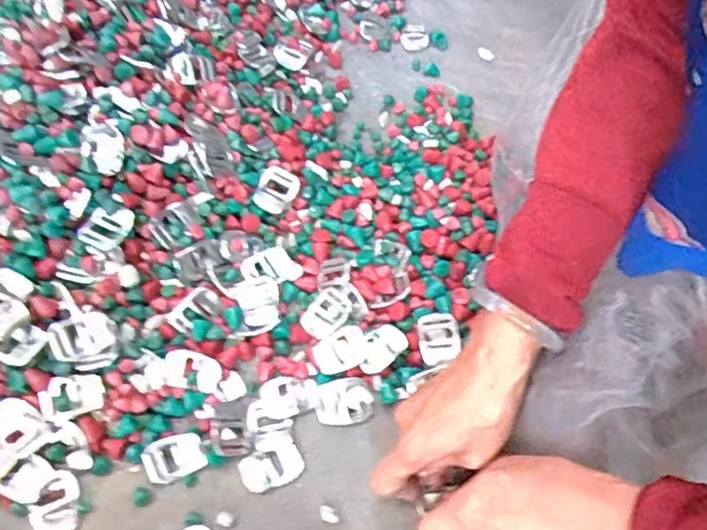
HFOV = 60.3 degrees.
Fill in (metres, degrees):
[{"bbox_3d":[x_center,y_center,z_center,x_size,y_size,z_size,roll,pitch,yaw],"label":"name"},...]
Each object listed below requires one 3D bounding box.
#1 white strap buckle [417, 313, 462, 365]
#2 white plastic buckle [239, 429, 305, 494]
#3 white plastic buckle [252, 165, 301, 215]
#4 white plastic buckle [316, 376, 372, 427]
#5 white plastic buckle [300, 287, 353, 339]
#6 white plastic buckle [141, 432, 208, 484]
[{"bbox_3d":[0.064,0.054,0.460,0.031,0.006,0.035,-7,63,-7],"label":"white strap buckle"},{"bbox_3d":[-0.059,0.138,0.428,0.043,0.004,0.035,-19,65,-13],"label":"white plastic buckle"},{"bbox_3d":[-0.067,-0.065,0.521,0.031,0.008,0.041,39,75,0],"label":"white plastic buckle"},{"bbox_3d":[-0.007,0.099,0.445,0.040,0.007,0.031,-12,64,-9],"label":"white plastic buckle"},{"bbox_3d":[-0.022,0.037,0.473,0.030,0.006,0.038,36,66,15],"label":"white plastic buckle"},{"bbox_3d":[-0.126,0.136,0.429,0.041,0.004,0.030,-20,92,-10],"label":"white plastic buckle"}]

